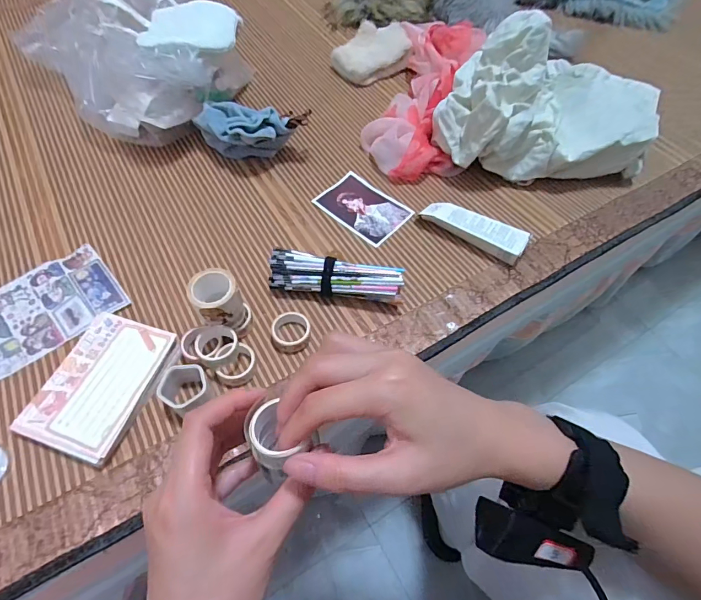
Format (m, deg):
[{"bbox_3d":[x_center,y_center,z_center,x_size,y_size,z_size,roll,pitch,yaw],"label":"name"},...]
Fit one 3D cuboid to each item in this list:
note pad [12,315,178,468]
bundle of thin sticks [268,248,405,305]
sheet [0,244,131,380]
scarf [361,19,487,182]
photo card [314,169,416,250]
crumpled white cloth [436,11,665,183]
[{"bbox_3d":[-0.217,0.074,0.356,0.086,0.021,0.120,18,59,7],"label":"note pad"},{"bbox_3d":[-0.014,-0.019,0.415,0.133,0.038,0.034,8,59,1],"label":"bundle of thin sticks"},{"bbox_3d":[-0.306,0.008,0.402,0.133,0.006,0.101,-36,66,-21],"label":"sheet"},{"bbox_3d":[0.117,-0.323,0.602,0.131,0.054,0.381,14,59,5],"label":"scarf"},{"bbox_3d":[0.016,-0.113,0.496,0.105,0.004,0.073,39,65,20],"label":"photo card"},{"bbox_3d":[0.269,-0.253,0.512,0.321,0.126,0.169,-5,59,-7],"label":"crumpled white cloth"}]

